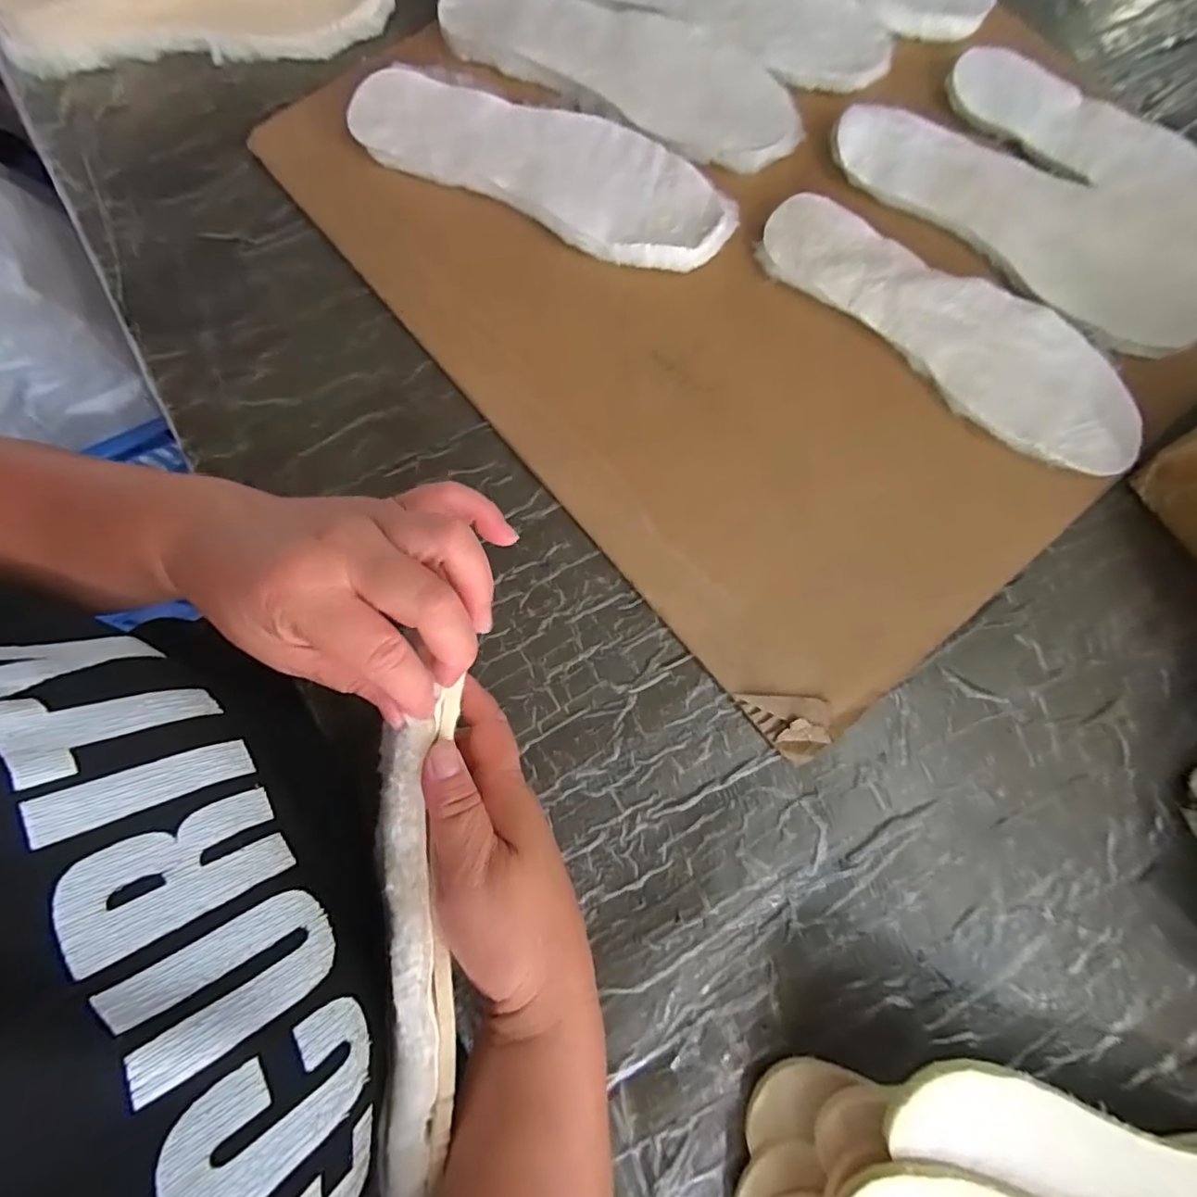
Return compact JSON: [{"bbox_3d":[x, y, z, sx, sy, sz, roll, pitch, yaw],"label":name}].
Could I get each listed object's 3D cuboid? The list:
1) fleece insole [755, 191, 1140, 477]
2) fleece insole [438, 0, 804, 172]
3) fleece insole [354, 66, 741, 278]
[{"bbox_3d":[0.238,-0.187,0.384,0.275,0.008,0.090,38,81,8],"label":"fleece insole"},{"bbox_3d":[0.017,-0.408,0.427,0.285,0.006,0.096,27,80,6],"label":"fleece insole"},{"bbox_3d":[-0.039,-0.315,0.413,0.283,0.019,0.091,26,80,5],"label":"fleece insole"}]

